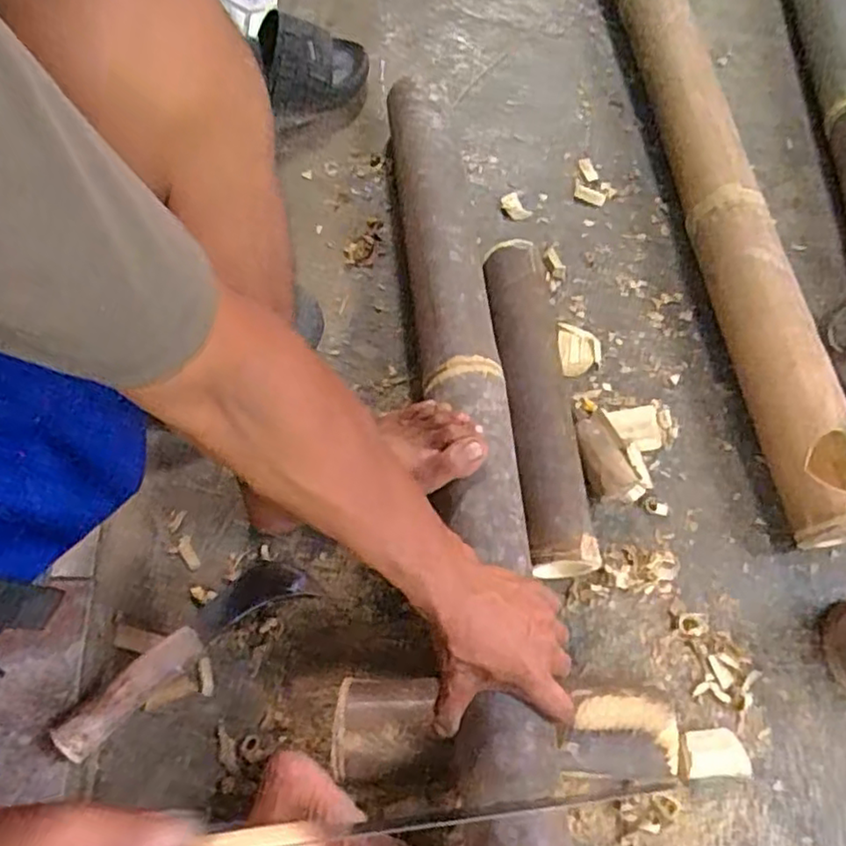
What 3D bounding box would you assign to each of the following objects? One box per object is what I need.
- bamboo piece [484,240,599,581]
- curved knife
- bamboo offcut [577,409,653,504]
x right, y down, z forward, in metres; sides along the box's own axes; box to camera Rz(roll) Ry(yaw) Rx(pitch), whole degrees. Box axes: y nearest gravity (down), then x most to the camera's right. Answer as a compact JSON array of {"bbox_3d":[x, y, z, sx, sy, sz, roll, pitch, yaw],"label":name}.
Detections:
[{"bbox_3d":[0.112,-0.029,0.689,0.072,0.079,0.365,-6,68,-2],"label":"bamboo piece"},{"bbox_3d":[-0.209,0.206,0.601,0.055,0.032,0.237,42,54,20],"label":"curved knife"},{"bbox_3d":[0.186,0.030,0.677,0.065,0.037,0.104,-21,68,-8],"label":"bamboo offcut"}]

